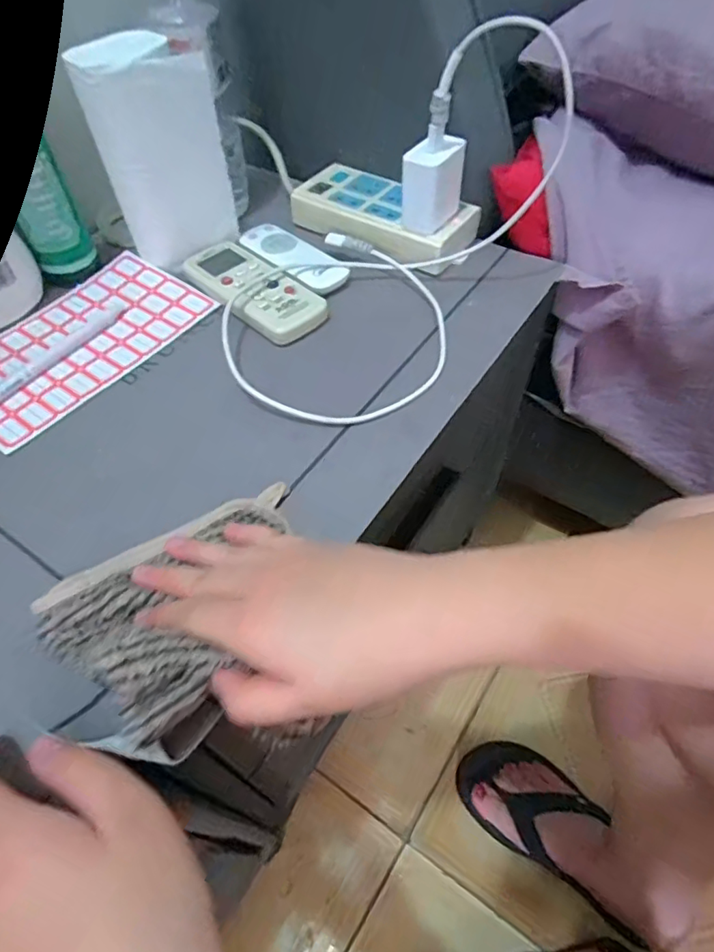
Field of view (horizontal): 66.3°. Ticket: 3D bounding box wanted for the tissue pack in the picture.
[{"bbox_3d":[-0.153,-0.253,0.436,0.090,0.146,0.055,-19,54,-12],"label":"tissue pack"}]

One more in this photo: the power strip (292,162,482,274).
[{"bbox_3d":[0.021,-0.239,0.503,0.163,0.034,0.078,26,58,21],"label":"power strip"}]

